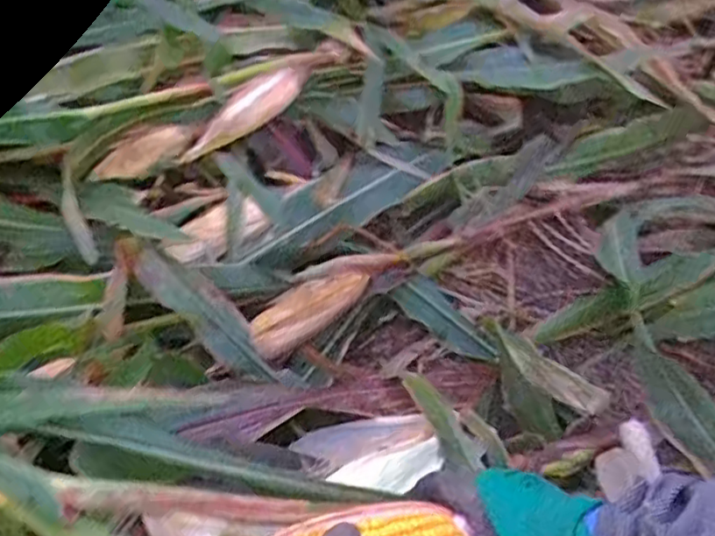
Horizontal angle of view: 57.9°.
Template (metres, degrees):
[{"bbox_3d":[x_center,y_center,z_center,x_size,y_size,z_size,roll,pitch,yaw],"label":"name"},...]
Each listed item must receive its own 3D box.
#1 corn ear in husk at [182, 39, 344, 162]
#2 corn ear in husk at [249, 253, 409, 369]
[{"bbox_3d":[-0.134,-0.243,0.922,0.282,0.048,0.053,-38,60,-8],"label":"corn ear in husk"},{"bbox_3d":[-0.036,0.032,0.787,0.065,0.053,0.239,37,58,23],"label":"corn ear in husk"}]

